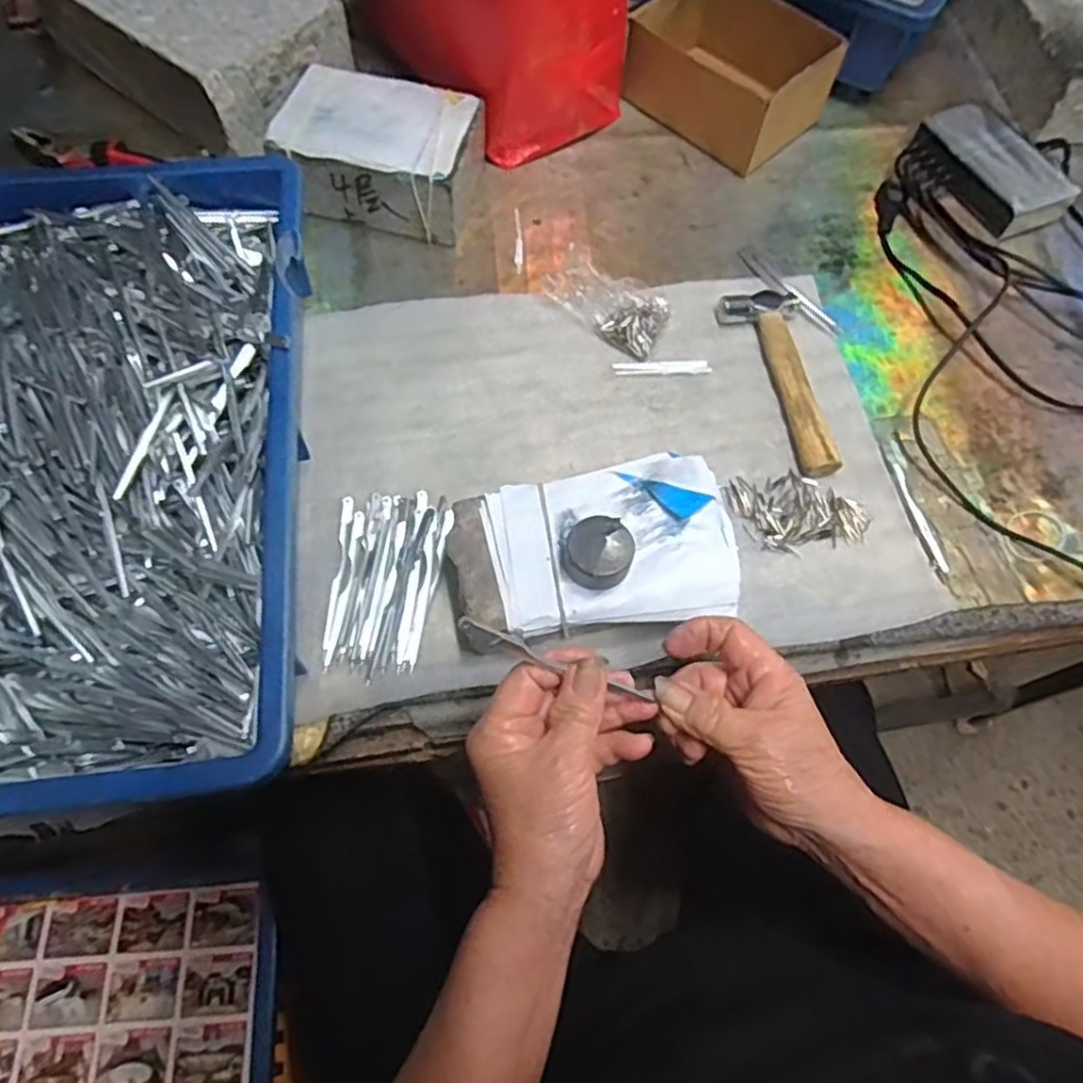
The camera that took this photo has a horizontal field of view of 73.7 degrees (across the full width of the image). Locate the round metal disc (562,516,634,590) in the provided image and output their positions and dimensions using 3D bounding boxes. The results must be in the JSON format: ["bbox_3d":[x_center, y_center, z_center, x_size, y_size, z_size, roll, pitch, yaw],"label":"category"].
[{"bbox_3d":[0.034,0.007,0.419,0.038,0.019,0.038,1,64,-2],"label":"round metal disc"}]

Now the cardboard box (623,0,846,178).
[{"bbox_3d":[0.166,-0.417,0.638,0.164,0.071,0.117,39,68,15],"label":"cardboard box"}]

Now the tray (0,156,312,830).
[{"bbox_3d":[-0.290,-0.051,0.440,0.287,0.081,0.425,-5,64,-5],"label":"tray"}]

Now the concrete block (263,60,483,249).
[{"bbox_3d":[-0.127,-0.314,0.582,0.147,0.069,0.111,9,64,1],"label":"concrete block"}]

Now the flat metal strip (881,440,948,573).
[{"bbox_3d":[0.257,-0.027,0.502,0.012,0.004,0.102,-10,65,-8],"label":"flat metal strip"}]

